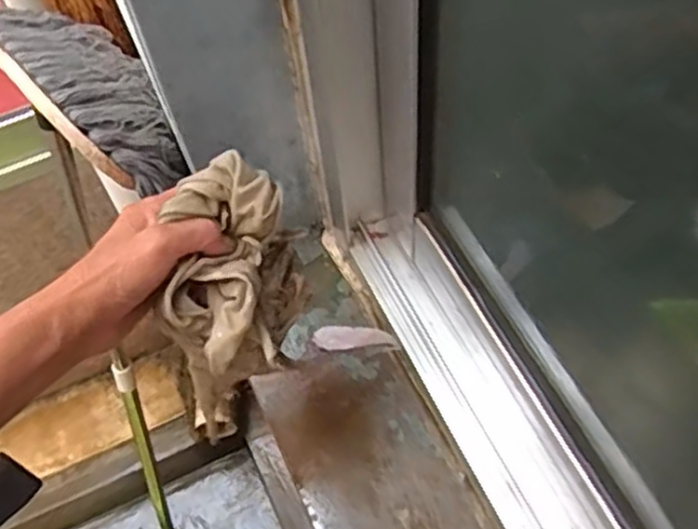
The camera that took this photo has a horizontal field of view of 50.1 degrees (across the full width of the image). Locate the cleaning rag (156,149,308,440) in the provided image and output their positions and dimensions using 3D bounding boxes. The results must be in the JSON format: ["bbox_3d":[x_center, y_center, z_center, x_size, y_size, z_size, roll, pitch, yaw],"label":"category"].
[{"bbox_3d":[-0.074,0.035,0.481,0.073,0.201,0.078,14,23,13],"label":"cleaning rag"}]

